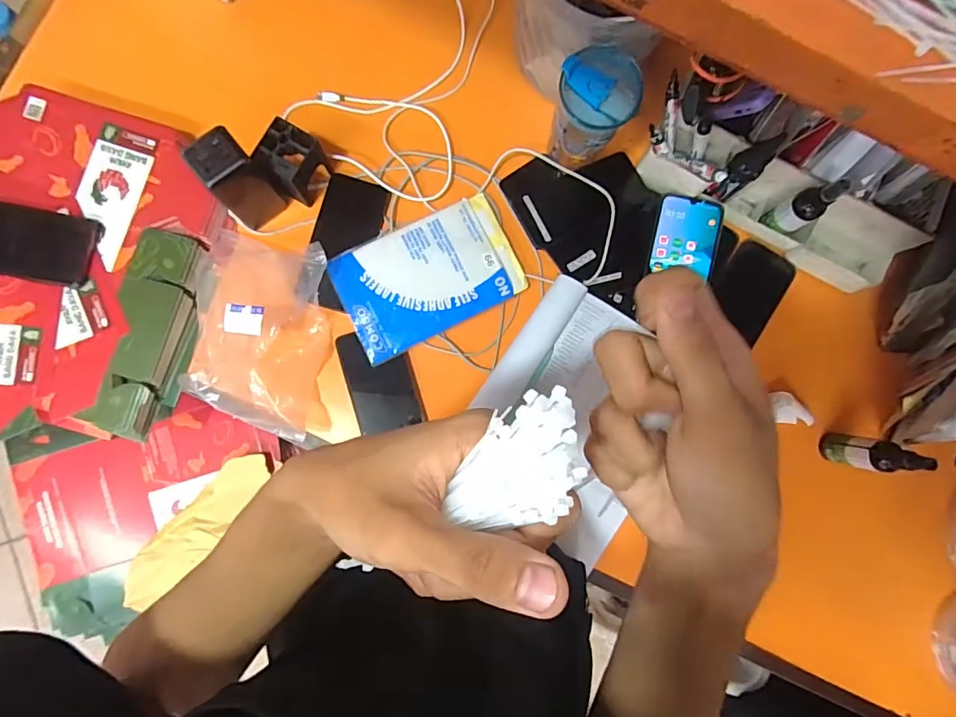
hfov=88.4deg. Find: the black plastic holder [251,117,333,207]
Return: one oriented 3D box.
[{"bbox_3d":[-0.219,-0.231,0.583,0.059,0.075,0.061,34,86,0],"label":"black plastic holder"}]

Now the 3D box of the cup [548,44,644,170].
[{"bbox_3d":[0.122,-0.272,0.562,0.084,0.133,0.073,20,86,-2],"label":"cup"}]

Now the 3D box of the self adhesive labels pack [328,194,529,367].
[{"bbox_3d":[-0.061,-0.105,0.615,0.217,0.016,0.141,-28,88,-4],"label":"self adhesive labels pack"}]

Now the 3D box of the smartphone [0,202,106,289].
[{"bbox_3d":[-0.523,-0.132,0.550,0.172,0.014,0.079,10,86,-2],"label":"smartphone"}]

